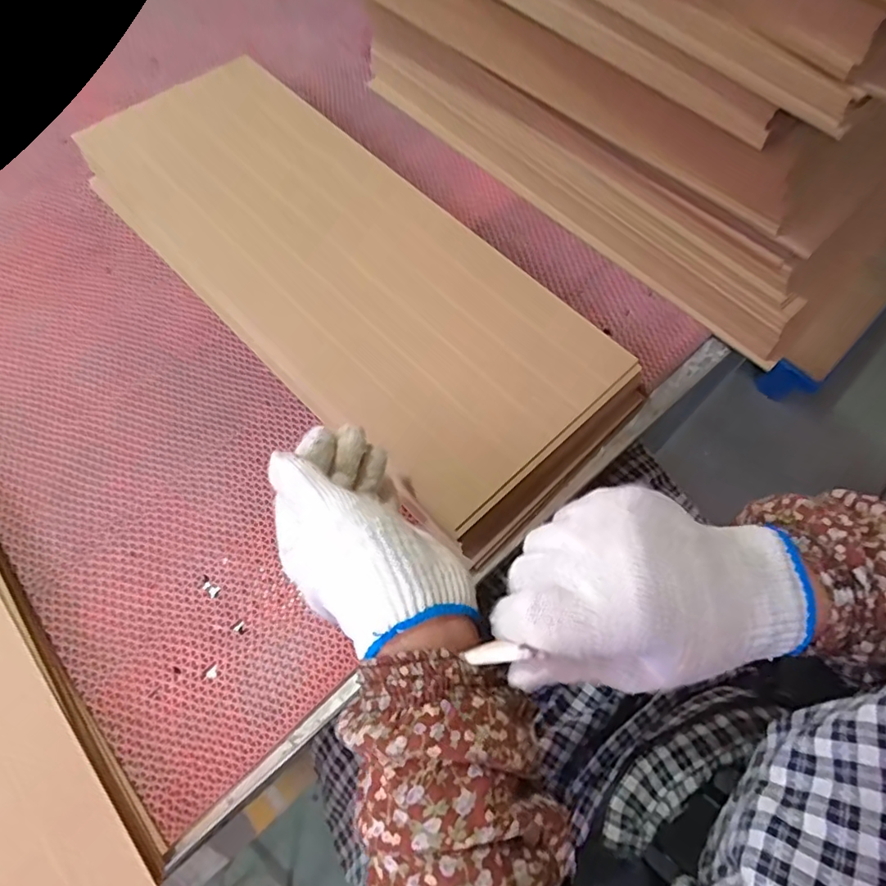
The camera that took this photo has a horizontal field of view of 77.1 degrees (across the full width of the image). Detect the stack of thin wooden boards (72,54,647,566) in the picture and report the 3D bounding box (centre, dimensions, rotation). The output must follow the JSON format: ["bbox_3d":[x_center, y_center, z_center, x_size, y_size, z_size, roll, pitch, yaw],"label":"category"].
[{"bbox_3d":[-0.087,-0.153,0.481,0.203,0.032,0.515,-43,74,-16],"label":"stack of thin wooden boards"}]

